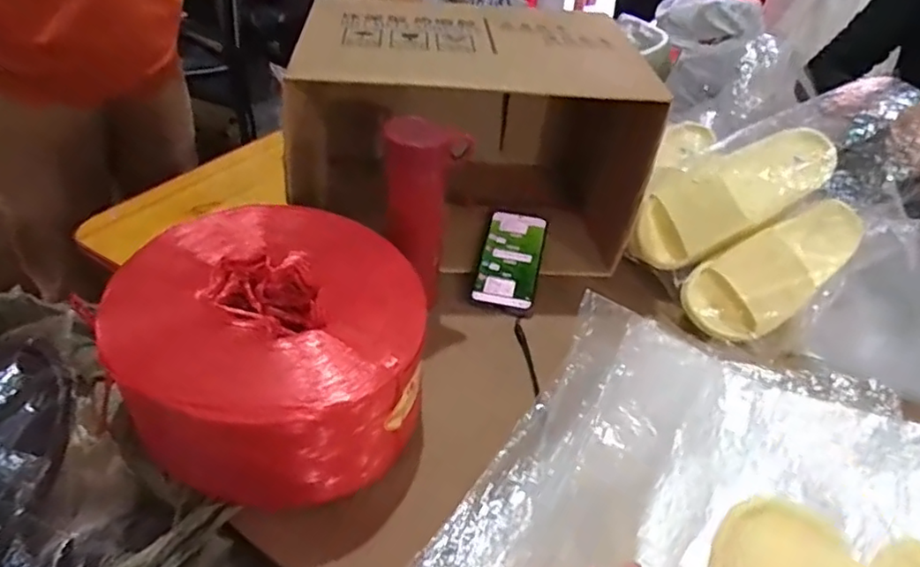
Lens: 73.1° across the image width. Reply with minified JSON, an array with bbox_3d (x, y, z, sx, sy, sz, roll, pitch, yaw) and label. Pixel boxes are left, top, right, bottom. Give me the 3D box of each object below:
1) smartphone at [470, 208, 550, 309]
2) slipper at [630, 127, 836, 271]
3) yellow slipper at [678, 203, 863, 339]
[{"bbox_3d":[0.066,-0.034,0.790,0.074,0.008,0.157,13,51,6],"label":"smartphone"},{"bbox_3d":[0.333,-0.102,0.760,0.250,0.078,0.123,-32,46,-1],"label":"slipper"},{"bbox_3d":[0.376,-0.021,0.728,0.247,0.074,0.101,-33,48,-8],"label":"yellow slipper"}]

